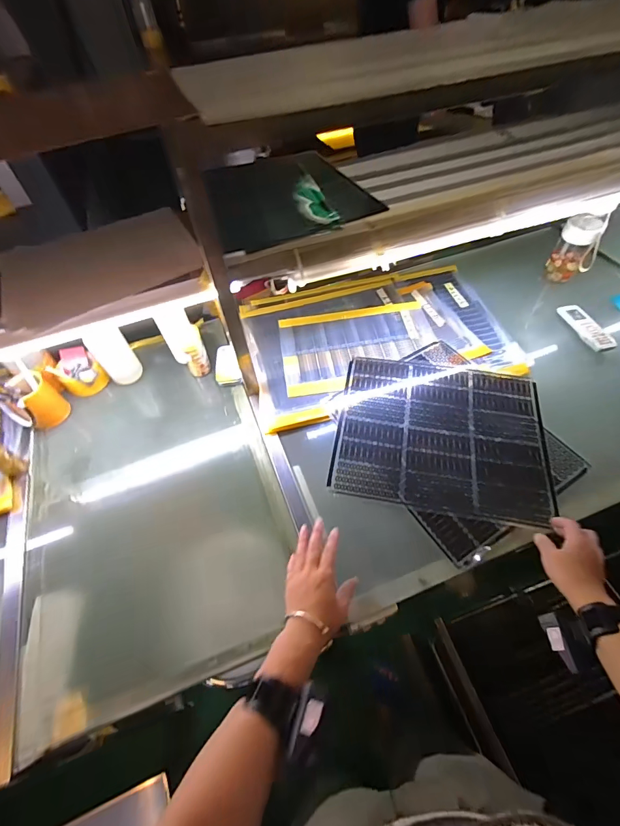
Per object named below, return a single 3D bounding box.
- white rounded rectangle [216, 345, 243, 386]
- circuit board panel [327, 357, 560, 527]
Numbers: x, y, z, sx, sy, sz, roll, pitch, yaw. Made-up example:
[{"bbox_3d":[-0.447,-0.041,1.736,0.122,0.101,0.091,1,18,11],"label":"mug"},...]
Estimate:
[{"bbox_3d":[-0.200,-0.117,0.892,0.057,0.025,0.105,-9,57,-4],"label":"white rounded rectangle"},{"bbox_3d":[0.270,0.035,0.757,0.407,0.014,0.344,9,58,8],"label":"circuit board panel"}]

